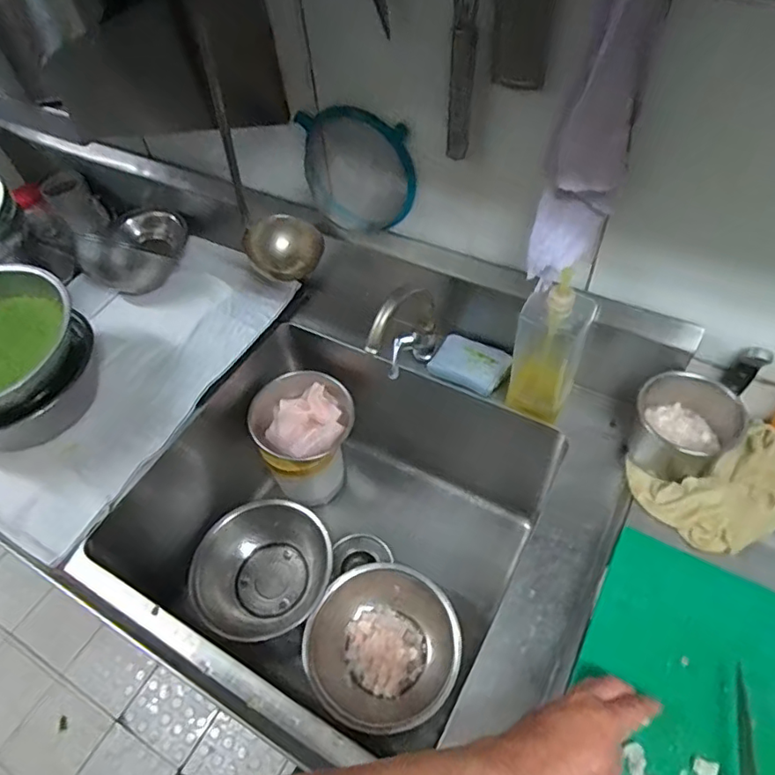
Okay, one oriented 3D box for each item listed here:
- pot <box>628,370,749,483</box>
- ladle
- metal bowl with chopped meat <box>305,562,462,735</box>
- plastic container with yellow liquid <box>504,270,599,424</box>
[{"bbox_3d":[0.383,0.049,0.738,0.101,0.108,0.122,-27,55,-14],"label":"pot"},{"bbox_3d":[-0.175,-0.299,0.796,0.114,0.333,0.070,-15,53,-5],"label":"ladle"},{"bbox_3d":[-0.006,0.435,0.934,0.242,0.090,0.244,-3,53,4],"label":"metal bowl with chopped meat"},{"bbox_3d":[0.221,-0.056,0.762,0.083,0.236,0.070,22,59,21],"label":"plastic container with yellow liquid"}]

